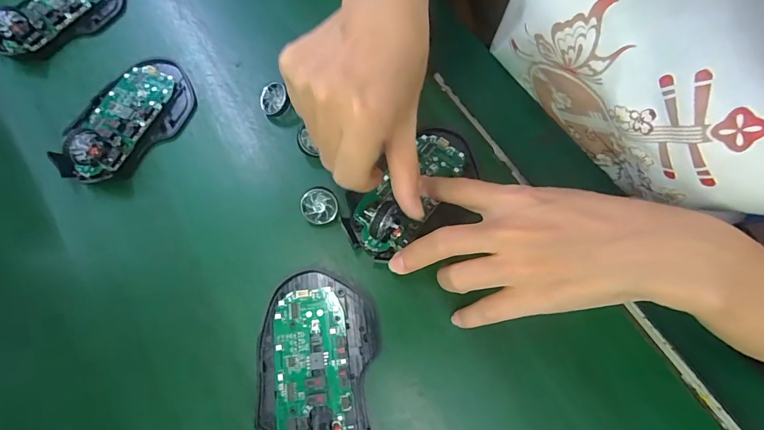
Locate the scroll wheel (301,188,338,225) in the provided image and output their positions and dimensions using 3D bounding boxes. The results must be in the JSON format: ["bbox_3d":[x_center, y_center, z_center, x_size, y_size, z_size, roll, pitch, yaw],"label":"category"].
[{"bbox_3d":[-0.044,-0.006,0.274,0.025,0.004,0.024,0,94,-1],"label":"scroll wheel"}]

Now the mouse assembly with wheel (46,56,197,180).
[{"bbox_3d":[-0.199,-0.078,0.300,0.072,0.026,0.109,42,74,16],"label":"mouse assembly with wheel"}]

